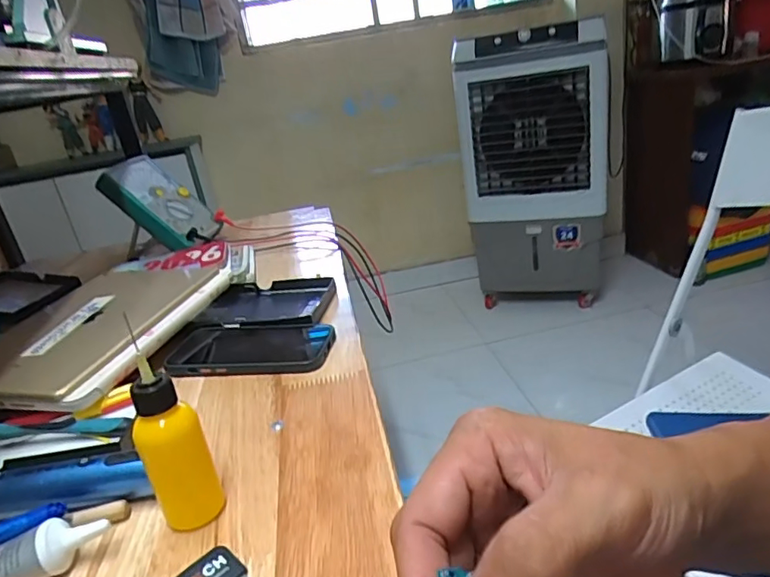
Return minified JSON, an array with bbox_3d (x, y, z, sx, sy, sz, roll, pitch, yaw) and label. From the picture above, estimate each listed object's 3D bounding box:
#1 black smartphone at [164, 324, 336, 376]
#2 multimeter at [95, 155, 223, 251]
[{"bbox_3d":[-0.121,0.051,0.499,0.143,0.015,0.077,-5,23,12],"label":"black smartphone"},{"bbox_3d":[-0.341,-0.132,0.839,0.173,0.053,0.110,38,44,-3],"label":"multimeter"}]

